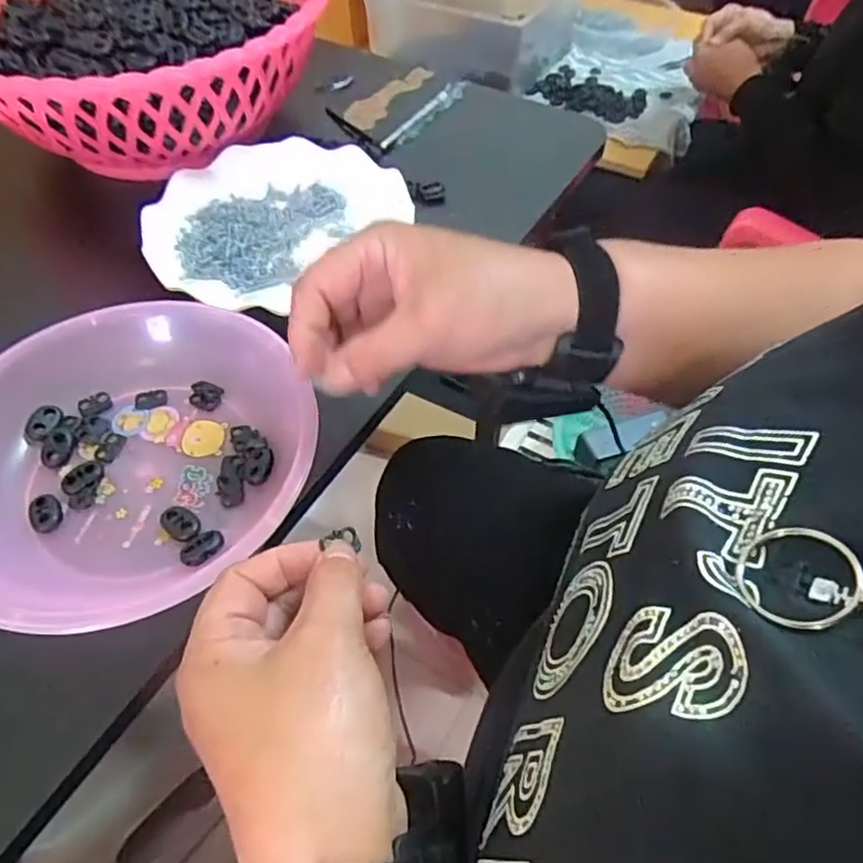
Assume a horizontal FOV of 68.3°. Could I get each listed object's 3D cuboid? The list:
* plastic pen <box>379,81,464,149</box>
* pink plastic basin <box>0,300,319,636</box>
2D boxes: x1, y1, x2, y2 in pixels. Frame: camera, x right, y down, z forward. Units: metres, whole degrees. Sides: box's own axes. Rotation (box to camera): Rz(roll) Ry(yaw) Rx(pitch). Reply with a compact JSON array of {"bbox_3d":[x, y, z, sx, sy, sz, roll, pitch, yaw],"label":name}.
[{"bbox_3d":[-0.007,-0.282,0.570,0.013,0.013,0.122,29,59,19],"label":"plastic pen"},{"bbox_3d":[-0.157,0.010,0.330,0.185,0.046,0.184,0,54,0],"label":"pink plastic basin"}]

